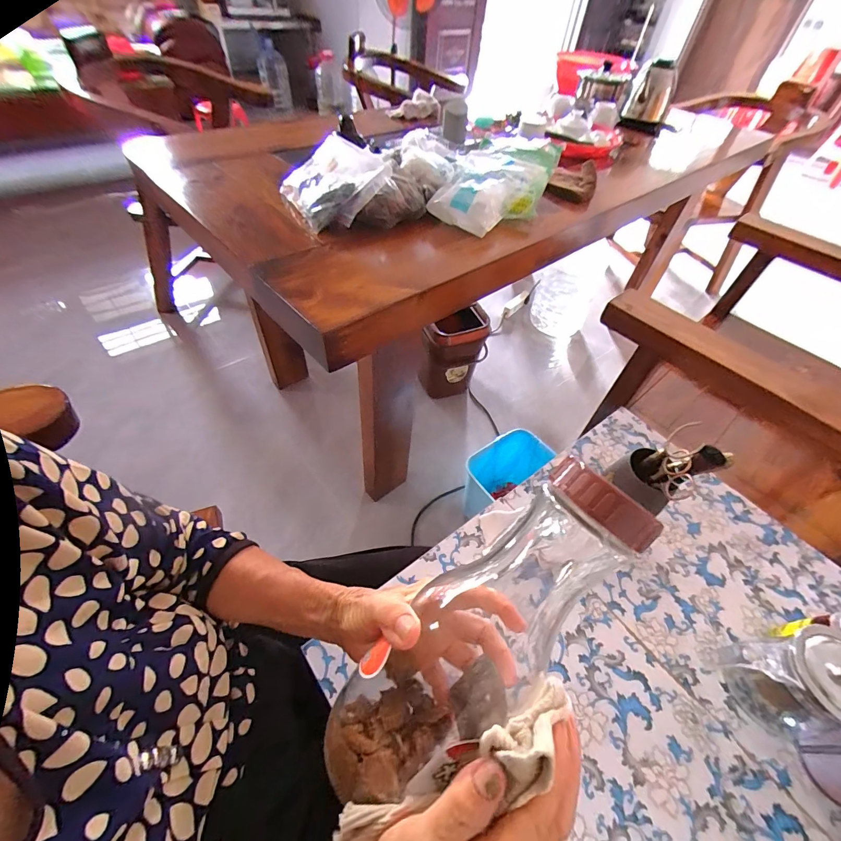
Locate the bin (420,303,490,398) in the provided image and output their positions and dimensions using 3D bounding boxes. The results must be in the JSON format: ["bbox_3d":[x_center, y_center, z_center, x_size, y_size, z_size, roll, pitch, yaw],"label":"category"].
[{"bbox_3d":[0.099,-0.214,1.281,0.221,0.290,0.138,-6,52,-10],"label":"bin"}]

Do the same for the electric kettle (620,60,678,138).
[{"bbox_3d":[0.710,-0.995,1.196,0.127,0.152,0.108,24,53,14],"label":"electric kettle"}]

